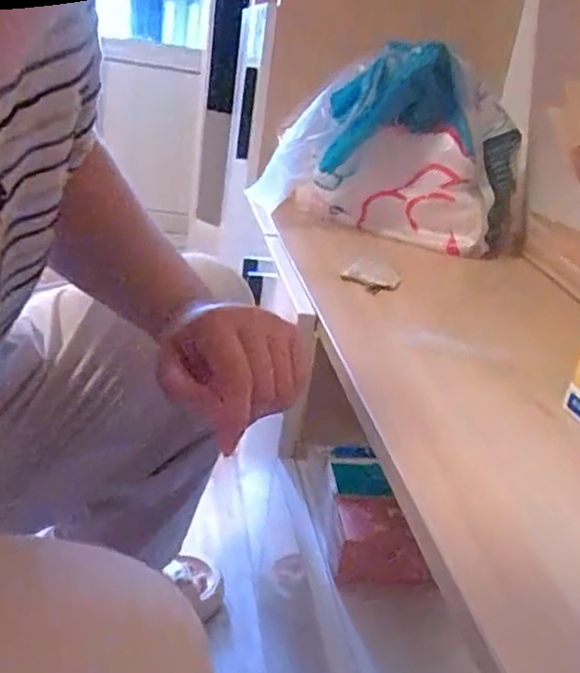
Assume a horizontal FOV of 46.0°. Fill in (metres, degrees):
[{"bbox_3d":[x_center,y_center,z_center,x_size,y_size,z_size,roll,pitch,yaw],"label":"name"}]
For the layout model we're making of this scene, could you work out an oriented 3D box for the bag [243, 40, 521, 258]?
[{"bbox_3d":[0.161,-0.272,0.980,0.366,0.248,0.169,13,22,9],"label":"bag"}]

